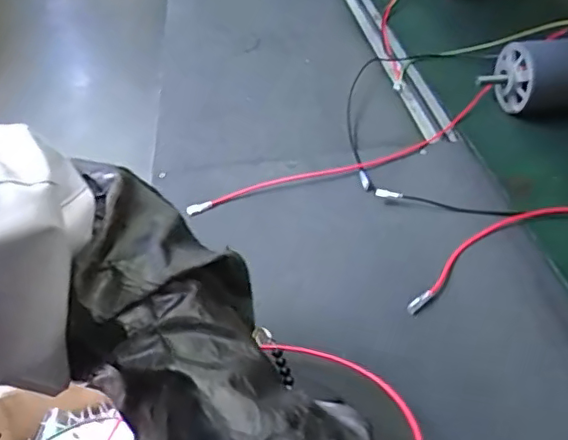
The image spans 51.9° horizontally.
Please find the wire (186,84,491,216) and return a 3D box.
[{"bbox_3d":[0.083,-0.071,0.621,0.382,0.018,0.053,-22,39,-20],"label":"wire"}]

